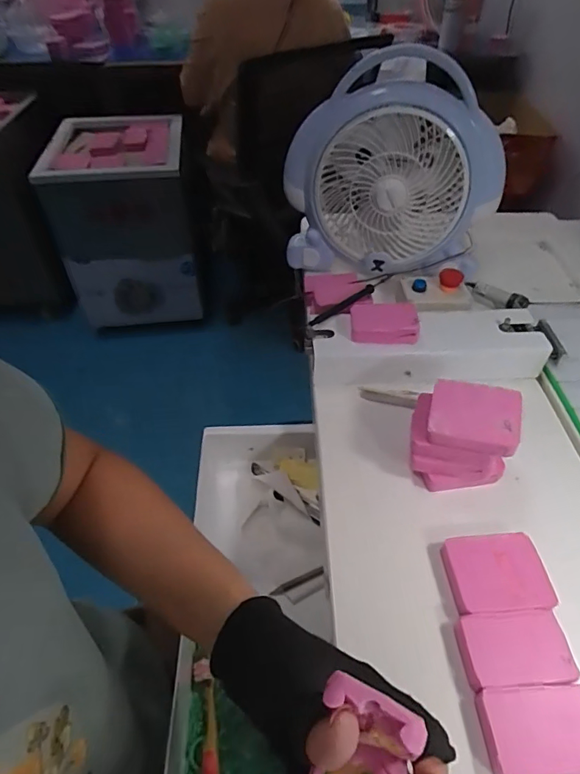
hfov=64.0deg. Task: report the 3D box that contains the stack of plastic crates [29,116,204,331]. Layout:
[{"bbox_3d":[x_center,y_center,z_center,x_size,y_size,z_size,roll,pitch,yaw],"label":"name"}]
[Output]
[{"bbox_3d":[-0.570,-0.598,1.683,0.438,0.545,0.503,-6,47,-5],"label":"stack of plastic crates"}]

